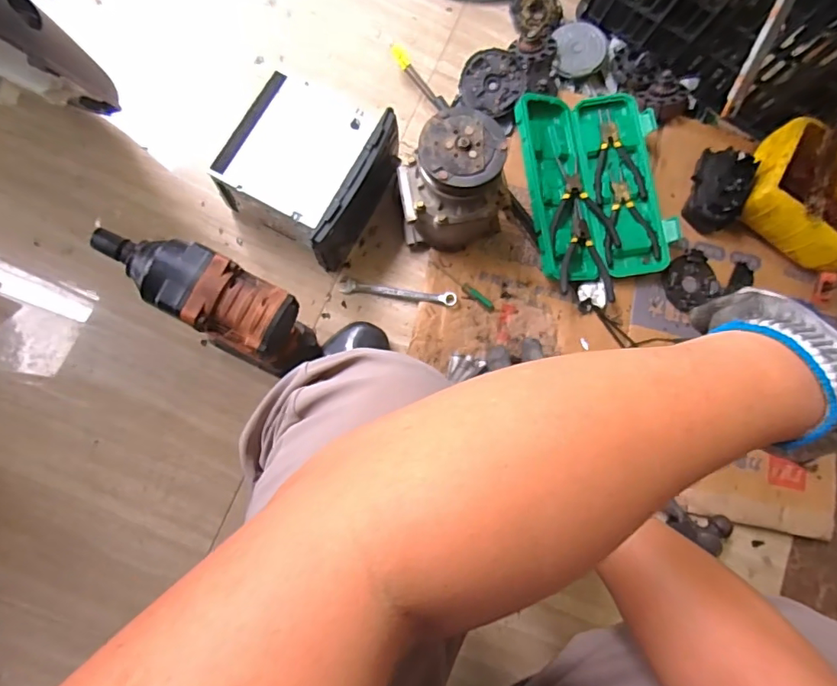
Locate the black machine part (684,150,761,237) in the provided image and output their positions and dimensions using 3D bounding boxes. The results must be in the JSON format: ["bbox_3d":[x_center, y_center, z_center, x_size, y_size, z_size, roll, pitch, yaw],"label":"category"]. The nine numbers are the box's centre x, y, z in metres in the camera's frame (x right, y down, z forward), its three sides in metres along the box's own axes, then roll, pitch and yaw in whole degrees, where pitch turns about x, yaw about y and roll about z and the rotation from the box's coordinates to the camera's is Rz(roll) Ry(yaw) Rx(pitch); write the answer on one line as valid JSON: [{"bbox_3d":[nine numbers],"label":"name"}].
[{"bbox_3d":[0.466,-0.239,0.802,0.072,0.068,0.118,15,79,-5],"label":"black machine part"}]

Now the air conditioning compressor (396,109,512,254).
[{"bbox_3d":[0.043,-0.204,0.690,0.124,0.192,0.127,1,81,-8],"label":"air conditioning compressor"}]

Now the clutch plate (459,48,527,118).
[{"bbox_3d":[0.114,-0.404,0.800,0.097,0.009,0.097,1,95,6],"label":"clutch plate"}]

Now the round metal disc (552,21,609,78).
[{"bbox_3d":[0.261,-0.481,0.834,0.089,0.015,0.087,44,78,1],"label":"round metal disc"}]

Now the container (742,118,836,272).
[{"bbox_3d":[0.617,-0.221,0.808,0.218,0.105,0.176,38,79,4],"label":"container"}]

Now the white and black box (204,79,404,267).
[{"bbox_3d":[-0.150,-0.240,0.705,0.193,0.096,0.203,29,78,-3],"label":"white and black box"}]

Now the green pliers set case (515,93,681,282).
[{"bbox_3d":[0.269,-0.242,0.790,0.217,0.045,0.294,-9,82,-9],"label":"green pliers set case"}]

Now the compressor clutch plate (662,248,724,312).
[{"bbox_3d":[0.424,-0.099,0.804,0.082,0.015,0.080,1,81,-8],"label":"compressor clutch plate"}]

